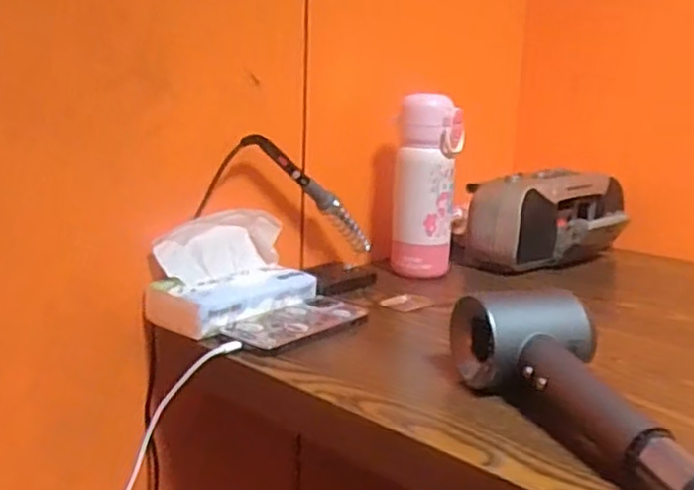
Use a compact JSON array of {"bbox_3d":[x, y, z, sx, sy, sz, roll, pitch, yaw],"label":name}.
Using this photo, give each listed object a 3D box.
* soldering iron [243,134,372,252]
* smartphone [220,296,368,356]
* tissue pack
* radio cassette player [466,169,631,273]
[{"bbox_3d":[-0.035,-0.055,0.773,0.022,0.023,0.211,17,-21,49],"label":"soldering iron"},{"bbox_3d":[-0.043,0.073,0.673,0.067,0.014,0.145,12,16,38],"label":"smartphone"},{"bbox_3d":[-0.113,0.021,0.692,0.082,0.085,0.154,12,16,38],"label":"tissue pack"},{"bbox_3d":[0.265,-0.038,0.922,0.240,0.105,0.104,-8,16,-37],"label":"radio cassette player"}]

